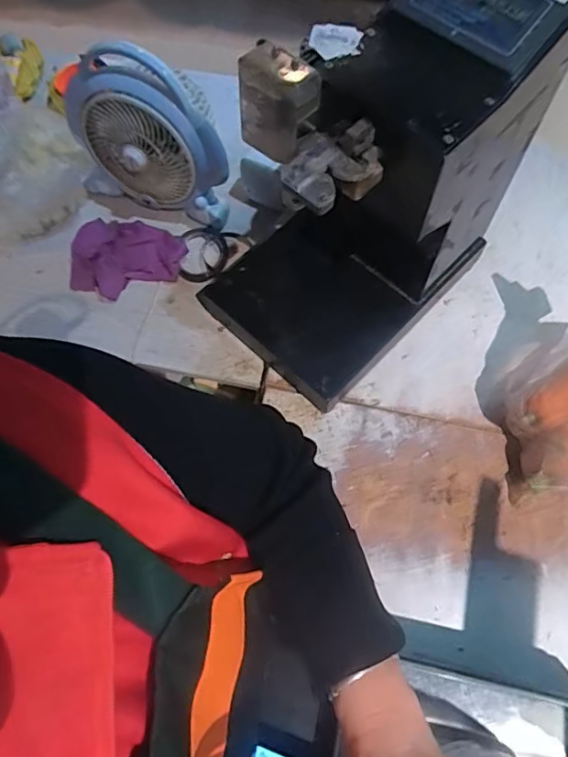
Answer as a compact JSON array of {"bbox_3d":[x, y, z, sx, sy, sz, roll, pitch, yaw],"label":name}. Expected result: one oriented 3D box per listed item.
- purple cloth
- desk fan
[{"bbox_3d":[-0.254,-0.197,0.862,0.180,0.044,0.147,9,67,5],"label":"purple cloth"},{"bbox_3d":[-0.201,-0.376,0.809,0.252,0.232,0.110,20,69,10],"label":"desk fan"}]

